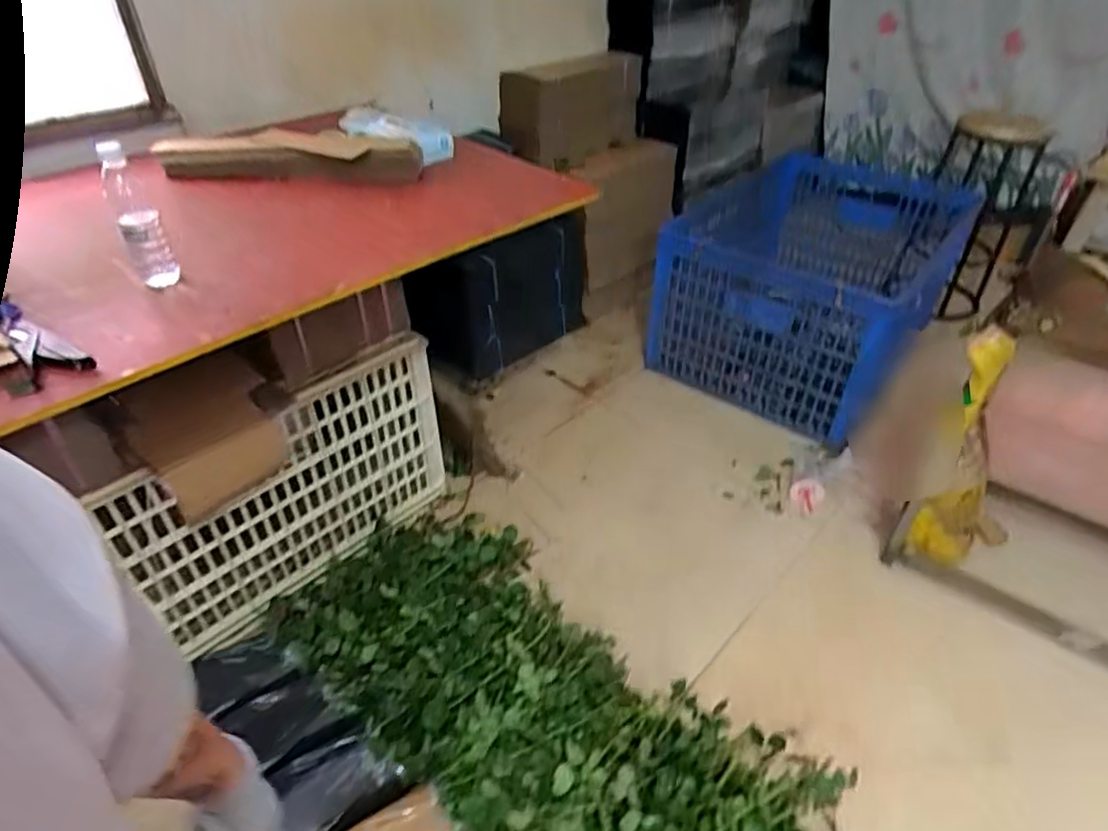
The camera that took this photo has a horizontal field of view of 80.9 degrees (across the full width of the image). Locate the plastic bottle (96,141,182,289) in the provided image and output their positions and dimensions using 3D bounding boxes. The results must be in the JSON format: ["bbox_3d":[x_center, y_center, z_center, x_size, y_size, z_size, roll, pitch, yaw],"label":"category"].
[{"bbox_3d":[-0.670,-0.318,1.043,0.059,0.221,0.068,-25,46,-28],"label":"plastic bottle"}]

